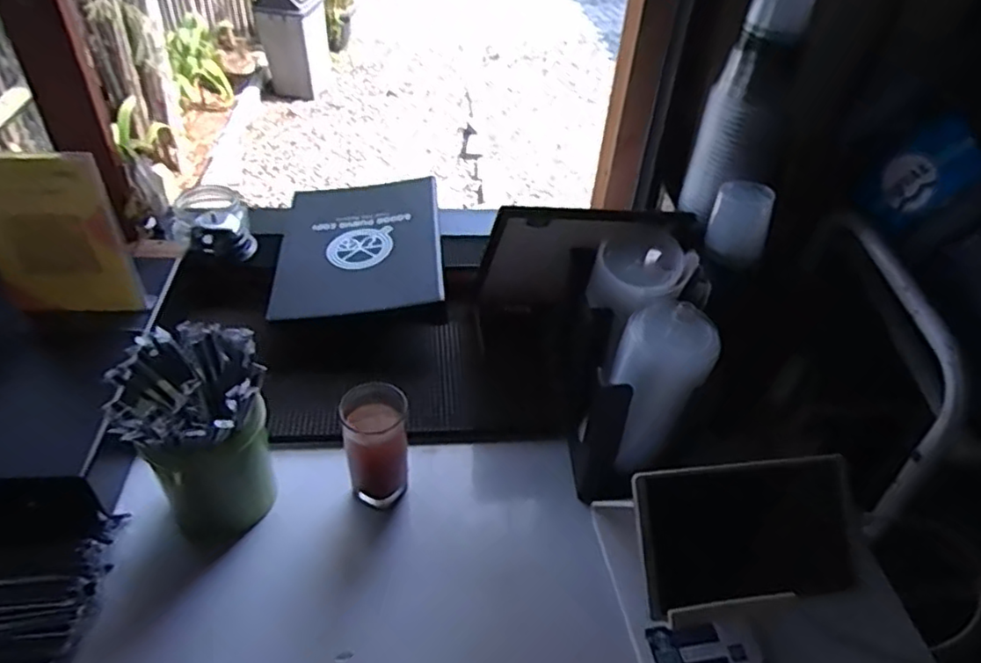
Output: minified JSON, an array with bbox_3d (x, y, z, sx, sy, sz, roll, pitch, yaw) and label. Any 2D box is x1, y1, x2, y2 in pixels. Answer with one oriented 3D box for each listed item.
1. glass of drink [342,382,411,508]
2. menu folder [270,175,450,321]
[{"bbox_3d":[-0.122,0.122,0.704,0.065,0.133,0.063,-7,43,-12],"label":"glass of drink"},{"bbox_3d":[-0.191,-0.130,0.964,0.233,0.024,0.288,-8,48,-2],"label":"menu folder"}]

